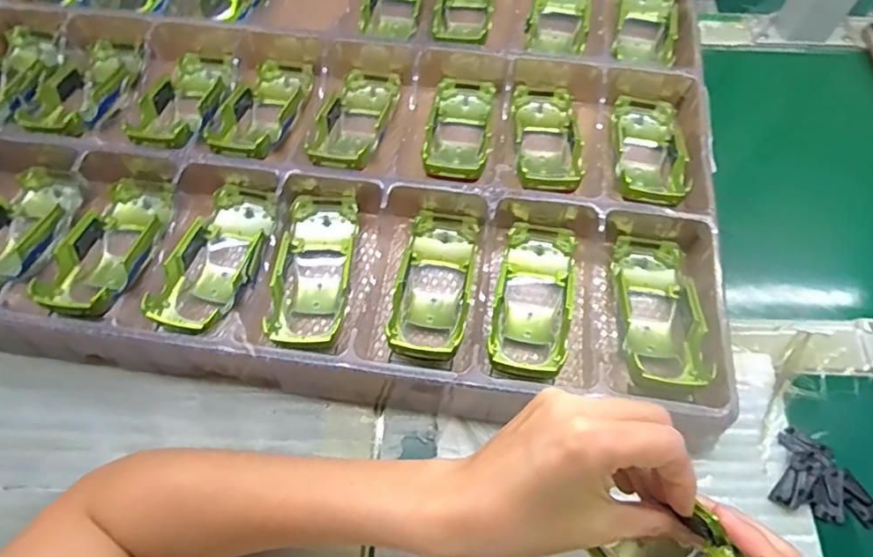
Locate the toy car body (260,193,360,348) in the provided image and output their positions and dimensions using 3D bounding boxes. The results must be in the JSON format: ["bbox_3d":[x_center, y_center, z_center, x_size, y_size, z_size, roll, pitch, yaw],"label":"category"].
[{"bbox_3d":[-0.088,-0.007,0.427,0.058,0.040,0.135,2,62,1],"label":"toy car body"}]

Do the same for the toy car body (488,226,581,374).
[{"bbox_3d":[0.071,0.009,0.417,0.052,0.028,0.121,12,63,6],"label":"toy car body"}]

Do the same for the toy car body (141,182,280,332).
[{"bbox_3d":[-0.159,-0.017,0.430,0.059,0.039,0.135,11,63,6],"label":"toy car body"}]

